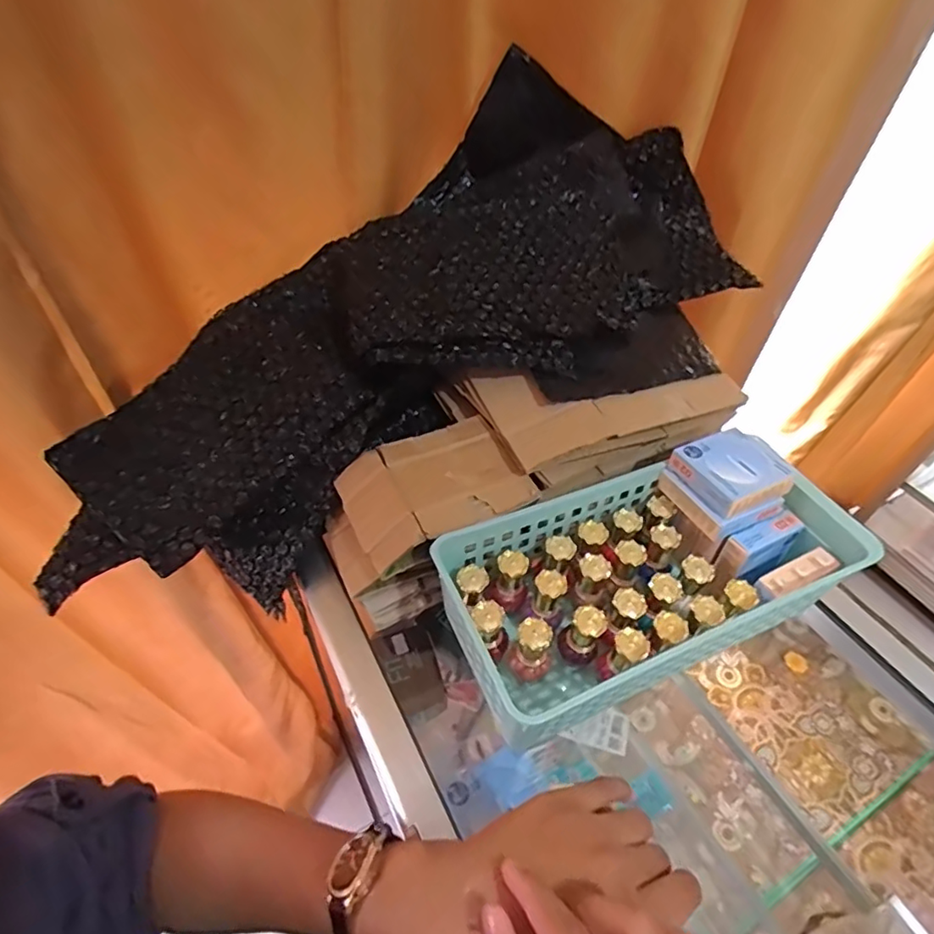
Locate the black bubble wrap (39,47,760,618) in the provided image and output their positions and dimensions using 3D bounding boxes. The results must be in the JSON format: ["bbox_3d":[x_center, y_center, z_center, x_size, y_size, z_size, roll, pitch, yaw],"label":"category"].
[{"bbox_3d":[-0.055,-0.117,0.485,0.607,0.149,0.299,-34,55,-9],"label":"black bubble wrap"}]

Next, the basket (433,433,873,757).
[{"bbox_3d":[0.129,0.085,0.411,0.273,0.116,0.140,-16,50,-18],"label":"basket"}]

